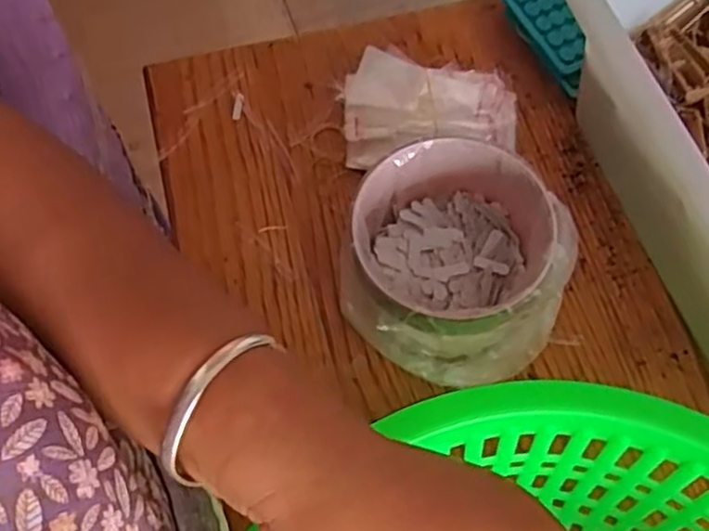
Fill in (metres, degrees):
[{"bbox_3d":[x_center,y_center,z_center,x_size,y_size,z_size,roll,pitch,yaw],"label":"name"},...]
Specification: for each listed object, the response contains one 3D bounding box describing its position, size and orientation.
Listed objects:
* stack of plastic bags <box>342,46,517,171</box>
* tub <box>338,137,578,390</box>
[{"bbox_3d":[0.051,-0.111,0.515,0.114,0.032,0.076,-1,67,-1],"label":"stack of plastic bags"},{"bbox_3d":[0.062,-0.001,0.438,0.128,0.076,0.119,0,67,0],"label":"tub"}]

